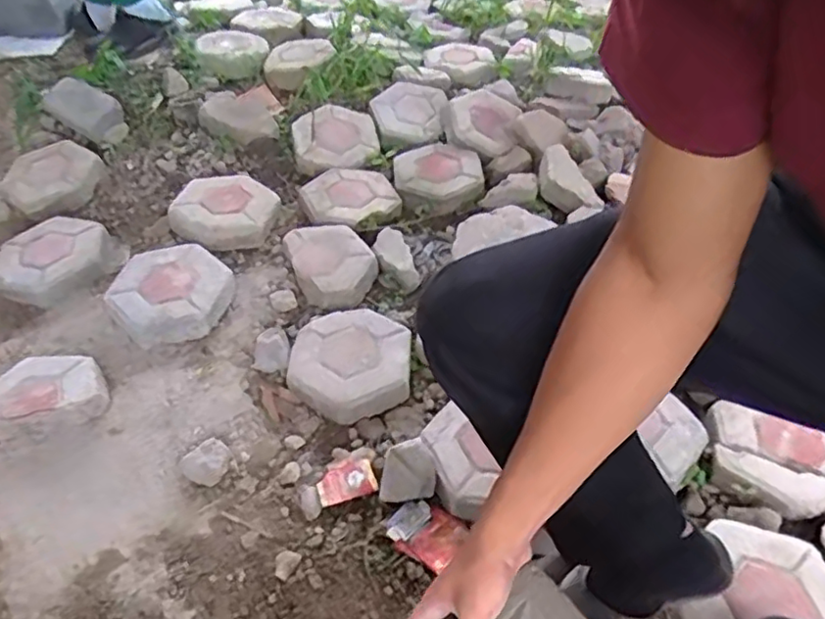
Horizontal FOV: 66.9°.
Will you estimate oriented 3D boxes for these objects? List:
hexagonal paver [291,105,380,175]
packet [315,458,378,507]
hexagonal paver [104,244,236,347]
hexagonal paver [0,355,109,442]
[{"bbox_3d":[-0.184,-0.406,1.497,0.199,0.044,0.212,-6,60,-19],"label":"hexagonal paver"},{"bbox_3d":[-0.098,0.249,0.912,0.082,0.016,0.060,-13,46,-11],"label":"packet"},{"bbox_3d":[-0.436,-0.031,1.142,0.214,0.070,0.208,-20,48,-18],"label":"hexagonal paver"},{"bbox_3d":[-0.584,0.131,1.000,0.180,0.060,0.135,-16,46,-14],"label":"hexagonal paver"}]

